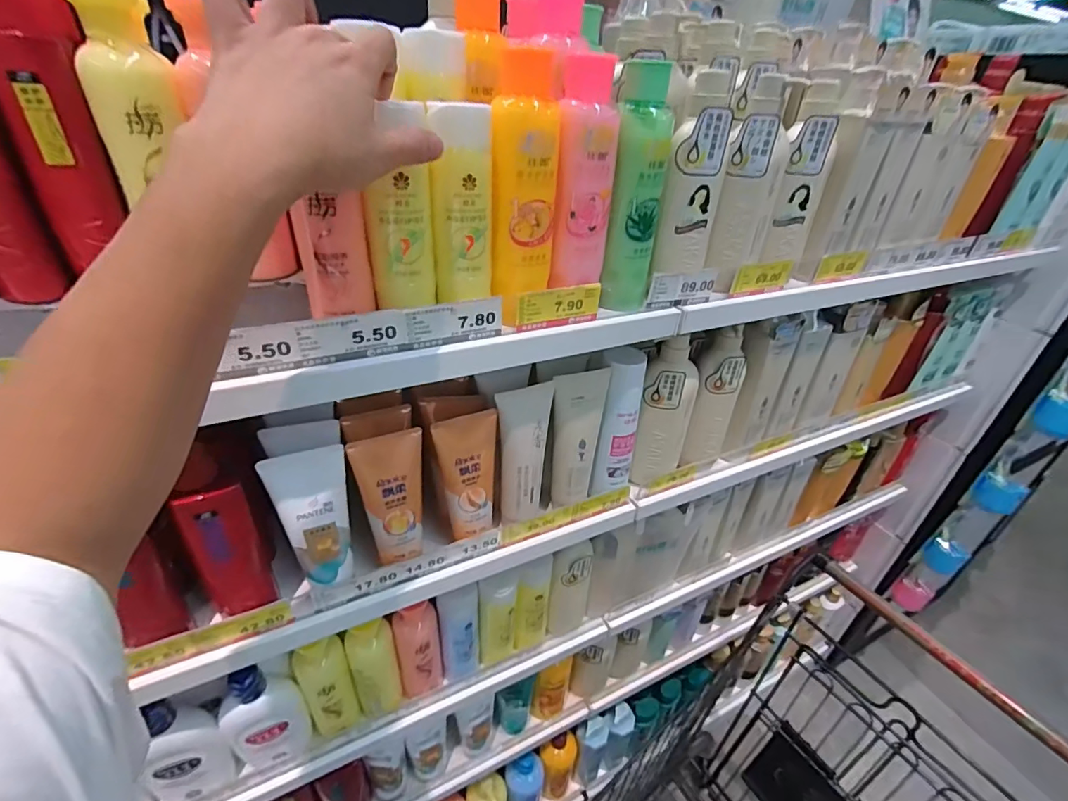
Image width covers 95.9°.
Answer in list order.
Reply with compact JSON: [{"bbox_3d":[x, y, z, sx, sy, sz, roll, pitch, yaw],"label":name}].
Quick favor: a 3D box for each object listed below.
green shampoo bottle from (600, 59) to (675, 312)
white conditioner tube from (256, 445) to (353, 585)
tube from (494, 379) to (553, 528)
[{"bbox_3d":[0.100,-0.197,0.470,0.048,0.213,0.044,12,34,13],"label":"green shampoo bottle"},{"bbox_3d":[-0.222,0.124,0.498,0.070,0.155,0.037,-14,37,-25],"label":"white conditioner tube"},{"bbox_3d":[-0.009,0.066,0.583,0.068,0.170,0.033,-18,38,-30],"label":"tube"}]

